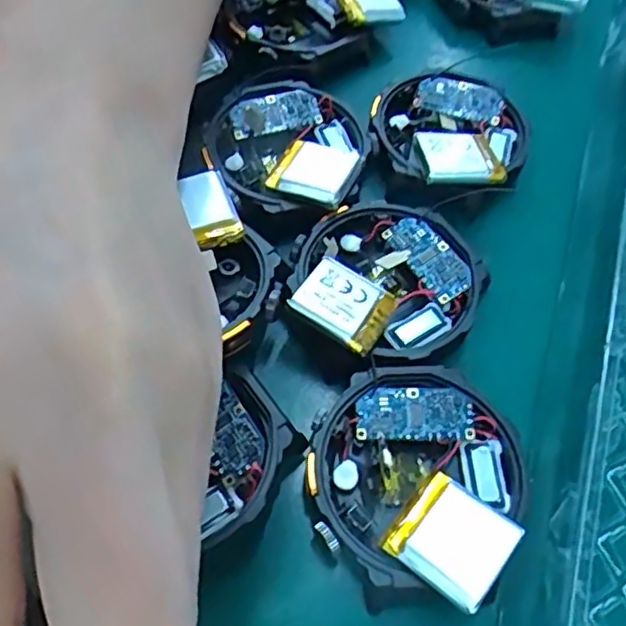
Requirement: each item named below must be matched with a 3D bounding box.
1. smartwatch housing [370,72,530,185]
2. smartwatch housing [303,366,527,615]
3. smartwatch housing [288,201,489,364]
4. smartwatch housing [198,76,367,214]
[{"bbox_3d":[0.043,-0.058,0.200,0.046,0.008,0.052,-6,61,-8],"label":"smartwatch housing"},{"bbox_3d":[0.023,0.037,0.146,0.049,0.010,0.048,40,65,17],"label":"smartwatch housing"},{"bbox_3d":[0.018,-0.008,0.173,0.050,0.013,0.047,2,60,-4],"label":"smartwatch housing"},{"bbox_3d":[-0.008,-0.052,0.195,0.046,0.012,0.049,2,60,-4],"label":"smartwatch housing"}]

